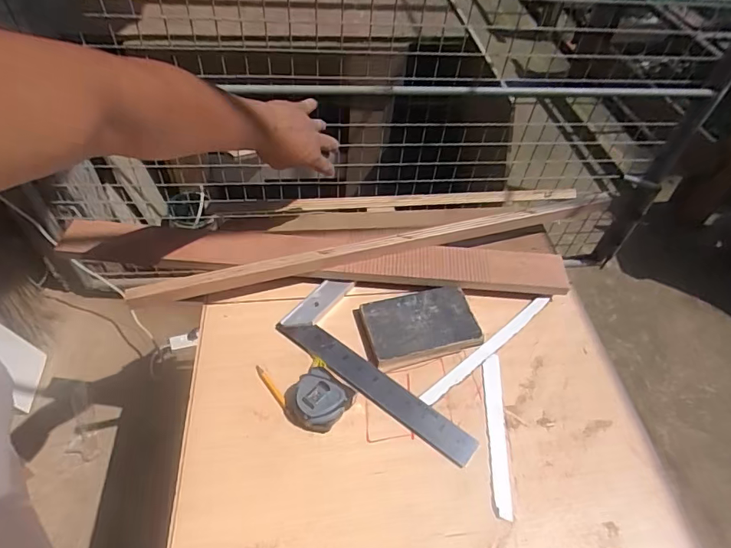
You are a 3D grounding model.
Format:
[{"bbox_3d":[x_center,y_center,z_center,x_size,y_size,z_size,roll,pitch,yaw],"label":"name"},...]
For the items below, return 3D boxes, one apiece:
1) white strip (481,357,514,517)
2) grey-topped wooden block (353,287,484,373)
[{"bbox_3d":[0.163,0.191,0.565,0.023,0.004,0.198,6,51,0],"label":"white strip"},{"bbox_3d":[0.071,0.074,0.643,0.158,0.027,0.101,-12,52,-12],"label":"grey-topped wooden block"}]

